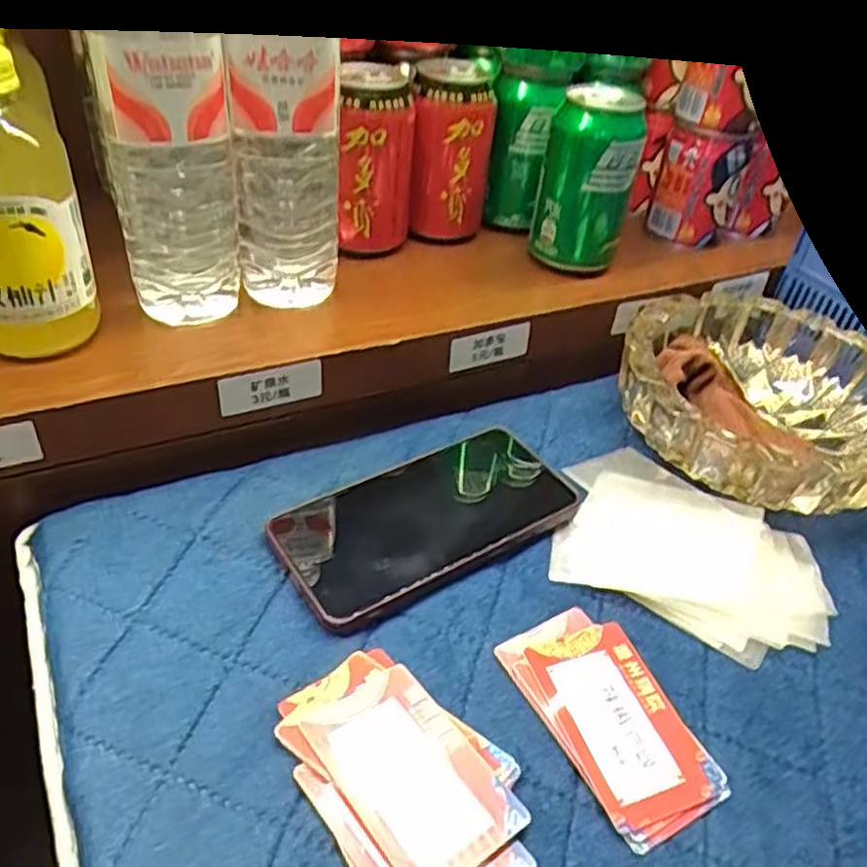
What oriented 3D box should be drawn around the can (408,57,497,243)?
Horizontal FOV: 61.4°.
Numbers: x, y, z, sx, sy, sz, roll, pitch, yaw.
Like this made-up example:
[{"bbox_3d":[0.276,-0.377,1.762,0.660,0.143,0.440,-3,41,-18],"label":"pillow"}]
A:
[{"bbox_3d":[0.011,-0.195,0.524,0.058,0.116,0.056,5,39,-4],"label":"can"}]

